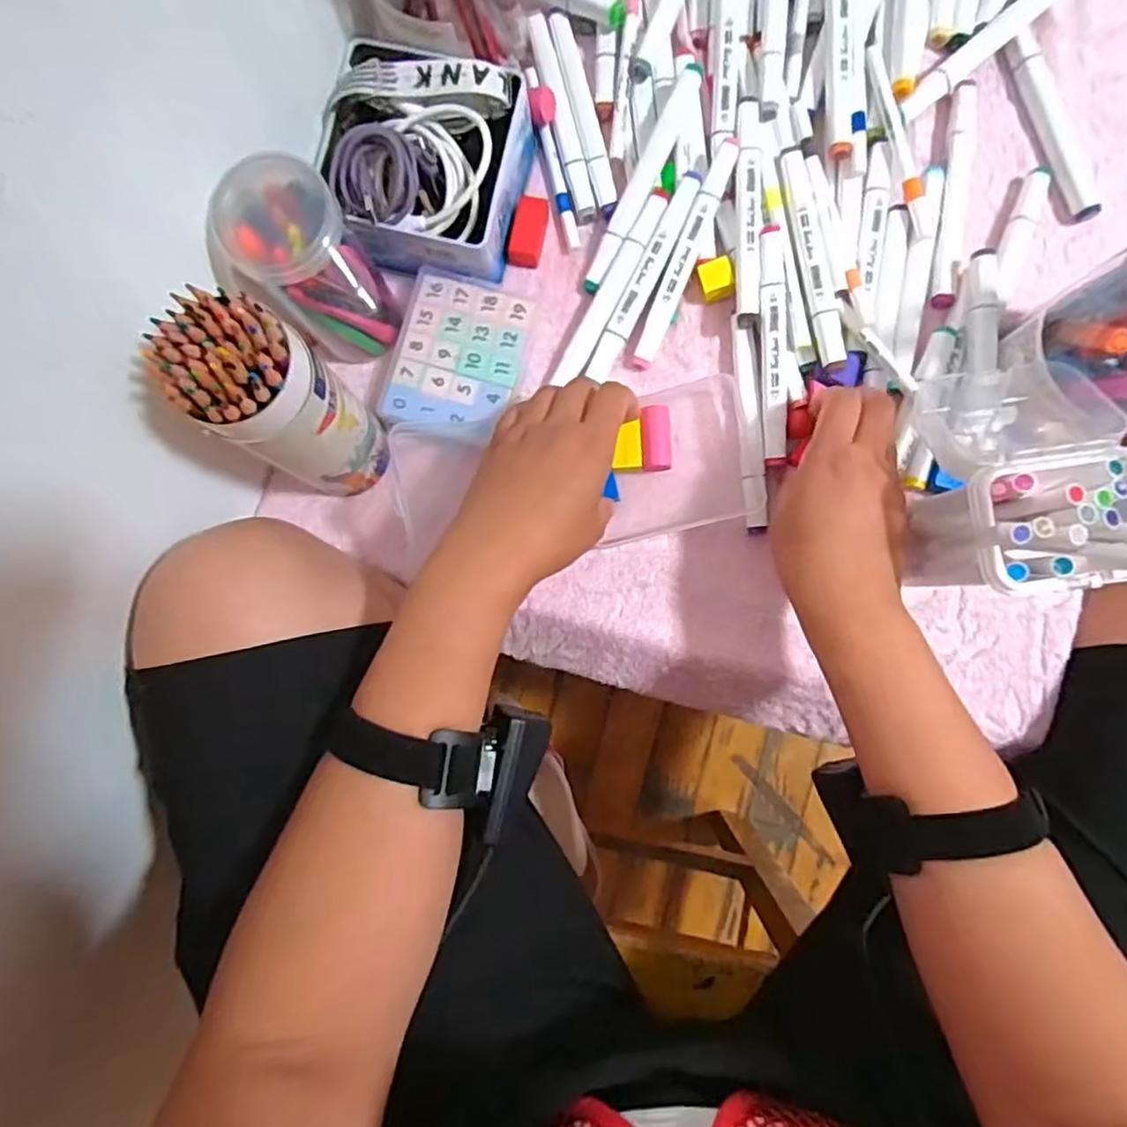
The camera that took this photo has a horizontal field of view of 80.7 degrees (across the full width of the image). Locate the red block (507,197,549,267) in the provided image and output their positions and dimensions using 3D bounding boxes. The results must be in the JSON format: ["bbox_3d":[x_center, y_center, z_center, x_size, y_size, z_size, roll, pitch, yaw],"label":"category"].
[{"bbox_3d":[-0.024,-0.230,0.462,0.021,0.017,0.045,14,87,0],"label":"red block"}]

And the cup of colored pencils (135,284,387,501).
[{"bbox_3d":[-0.149,-0.086,0.368,0.057,0.161,0.066,-40,86,0],"label":"cup of colored pencils"}]

